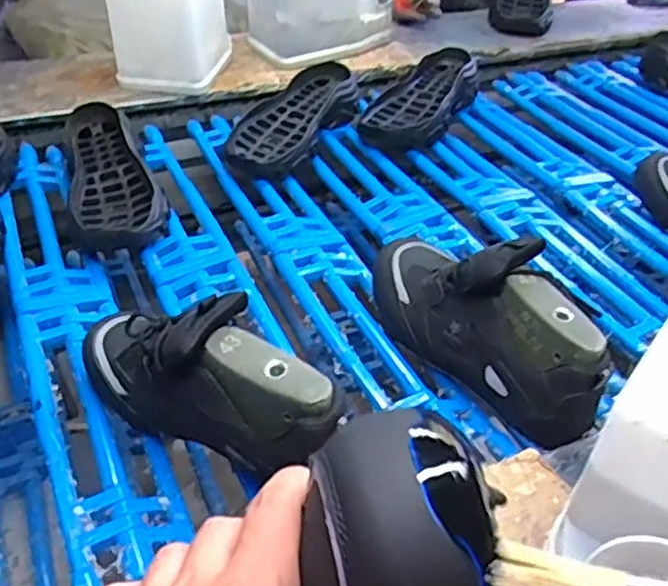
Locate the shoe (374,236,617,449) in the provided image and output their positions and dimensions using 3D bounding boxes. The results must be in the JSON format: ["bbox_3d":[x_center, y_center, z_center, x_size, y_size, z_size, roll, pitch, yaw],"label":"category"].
[{"bbox_3d":[0.134,0.018,0.665,0.084,0.142,0.286,-19,43,-26],"label":"shoe"}]

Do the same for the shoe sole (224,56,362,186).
[{"bbox_3d":[-0.061,-0.265,1.059,0.131,0.037,0.297,17,40,16],"label":"shoe sole"}]

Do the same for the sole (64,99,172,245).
[{"bbox_3d":[-0.287,-0.156,0.926,0.112,0.060,0.313,-11,41,-18],"label":"sole"}]

